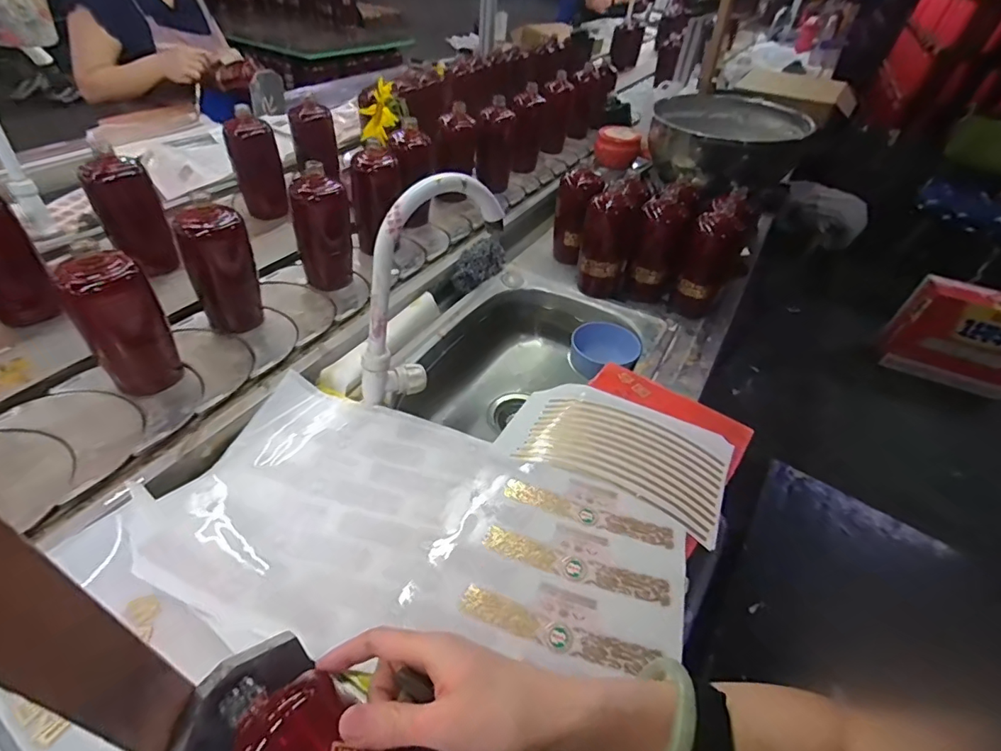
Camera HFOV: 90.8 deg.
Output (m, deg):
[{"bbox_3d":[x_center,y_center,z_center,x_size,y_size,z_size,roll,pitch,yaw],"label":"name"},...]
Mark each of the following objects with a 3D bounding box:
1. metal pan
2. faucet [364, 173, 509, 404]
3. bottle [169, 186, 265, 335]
[{"bbox_3d":[0.481,-0.518,1.093,0.306,0.115,0.354,33,48,24],"label":"metal pan"},{"bbox_3d":[-0.084,-0.104,0.607,0.050,0.265,0.208,31,48,22],"label":"faucet"},{"bbox_3d":[-0.378,-0.145,0.673,0.058,0.184,0.070,20,45,12],"label":"bottle"}]

